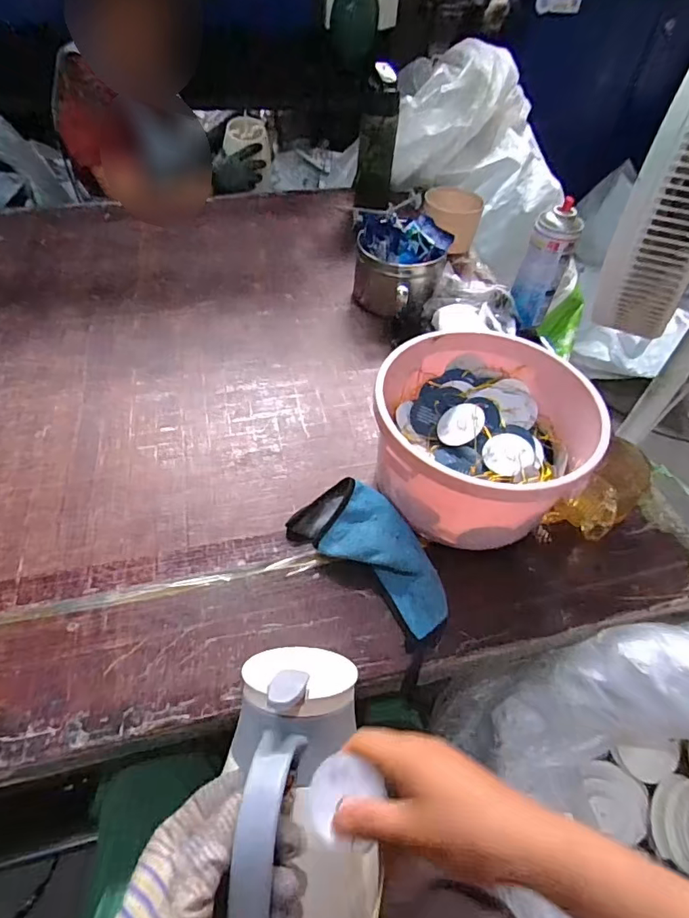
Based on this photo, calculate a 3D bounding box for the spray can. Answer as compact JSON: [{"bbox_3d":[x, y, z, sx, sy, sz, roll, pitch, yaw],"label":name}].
[{"bbox_3d":[0.297,-0.288,0.773,0.063,0.172,0.055,22,52,14],"label":"spray can"}]

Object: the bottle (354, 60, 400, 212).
[{"bbox_3d":[0.063,-0.613,0.997,0.073,0.228,0.073,10,50,5],"label":"bottle"}]

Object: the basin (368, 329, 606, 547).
[{"bbox_3d":[0.143,-0.022,0.573,0.213,0.142,0.217,2,51,-2],"label":"basin"}]

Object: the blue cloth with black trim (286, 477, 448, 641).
[{"bbox_3d":[0.034,0.090,0.528,0.179,0.039,0.084,34,56,23],"label":"blue cloth with black trim"}]

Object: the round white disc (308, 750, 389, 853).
[{"bbox_3d":[0.000,0.217,0.330,0.045,0.004,0.052,12,74,18],"label":"round white disc"}]

